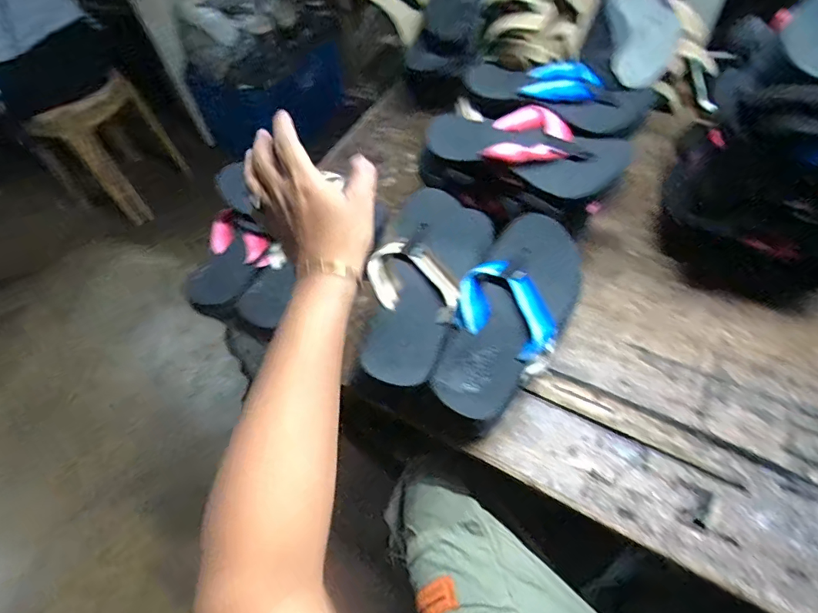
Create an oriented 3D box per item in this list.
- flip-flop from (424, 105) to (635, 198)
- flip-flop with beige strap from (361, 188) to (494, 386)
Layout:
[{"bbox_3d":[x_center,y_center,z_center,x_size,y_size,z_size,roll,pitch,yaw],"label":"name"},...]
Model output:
[{"bbox_3d":[0.135,-0.187,0.551,0.251,0.049,0.104,14,59,13],"label":"flip-flop"},{"bbox_3d":[0.012,-0.027,0.505,0.106,0.041,0.233,17,60,15],"label":"flip-flop with beige strap"}]

